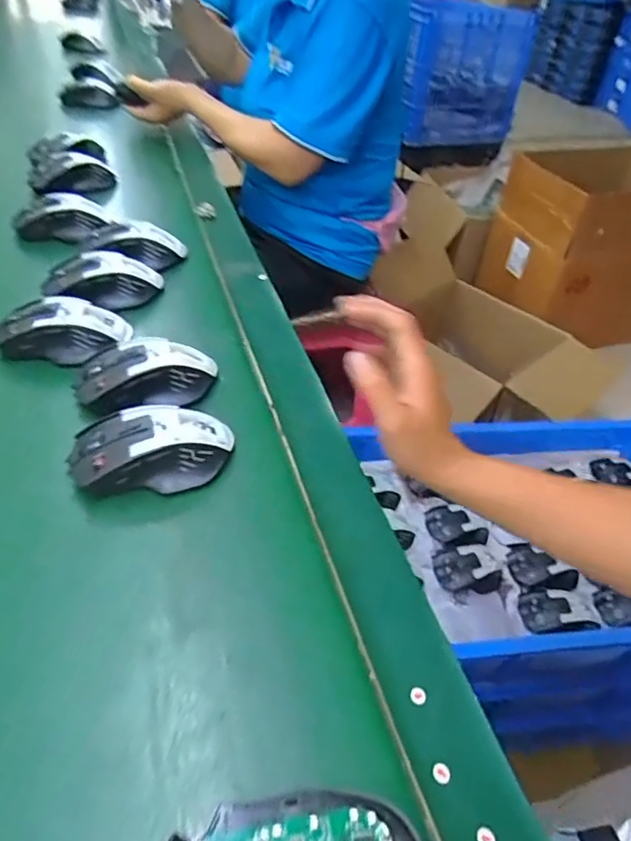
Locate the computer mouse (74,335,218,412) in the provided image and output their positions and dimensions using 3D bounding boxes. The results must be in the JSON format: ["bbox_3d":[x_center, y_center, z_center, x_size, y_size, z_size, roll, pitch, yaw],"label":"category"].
[{"bbox_3d":[-0.143,-0.039,0.480,0.111,0.037,0.062,-7,45,-12],"label":"computer mouse"}]

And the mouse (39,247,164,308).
[{"bbox_3d":[-0.221,-0.147,0.587,0.115,0.034,0.058,-13,47,-18],"label":"mouse"}]

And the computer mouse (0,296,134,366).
[{"bbox_3d":[-0.235,-0.087,0.523,0.106,0.035,0.064,6,44,1],"label":"computer mouse"}]

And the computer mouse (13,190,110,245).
[{"bbox_3d":[-0.308,-0.244,0.685,0.109,0.038,0.065,-17,48,-21],"label":"computer mouse"}]

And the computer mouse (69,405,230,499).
[{"bbox_3d":[-0.120,0.022,0.417,0.117,0.038,0.064,-7,45,-12],"label":"computer mouse"}]

